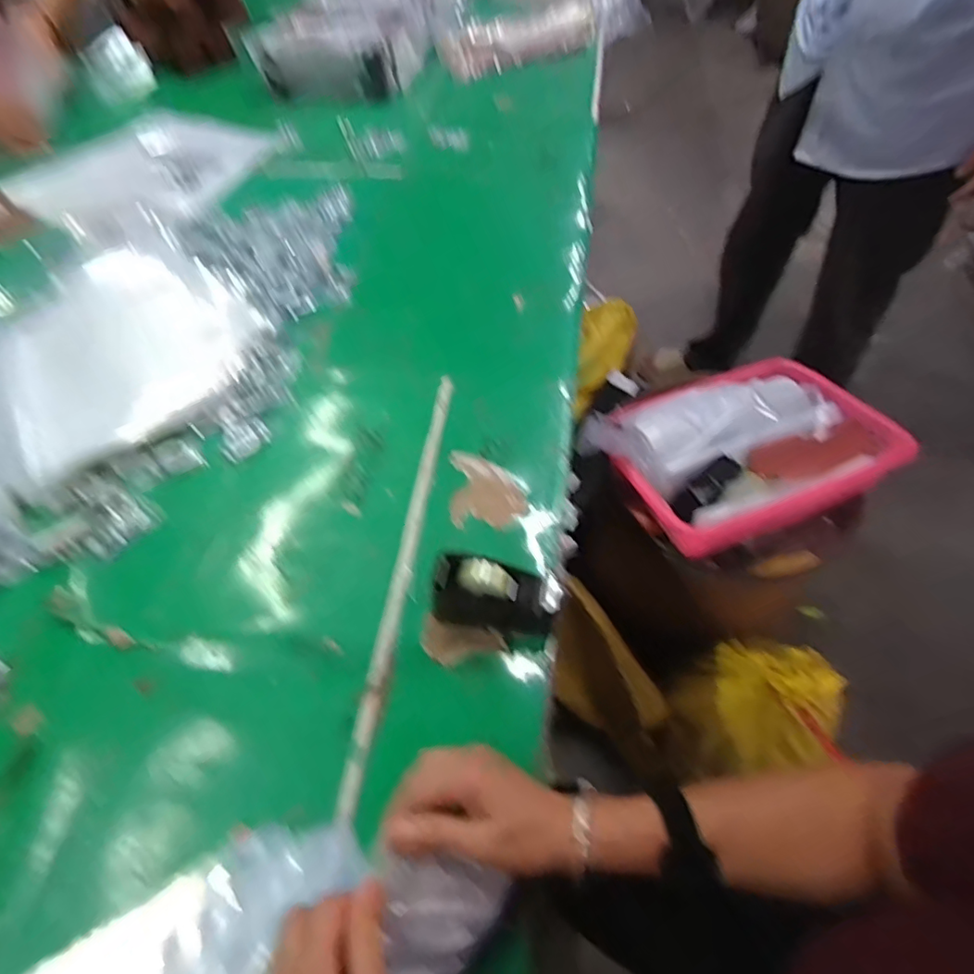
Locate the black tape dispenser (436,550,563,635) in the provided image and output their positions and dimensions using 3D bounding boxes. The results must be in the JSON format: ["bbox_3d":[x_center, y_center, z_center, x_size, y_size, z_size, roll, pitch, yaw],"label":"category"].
[{"bbox_3d":[0.007,0.100,0.516,0.116,0.066,0.044,9,57,8],"label":"black tape dispenser"}]

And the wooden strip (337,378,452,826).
[{"bbox_3d":[-0.083,0.069,0.578,0.017,0.013,0.473,6,56,6],"label":"wooden strip"}]

